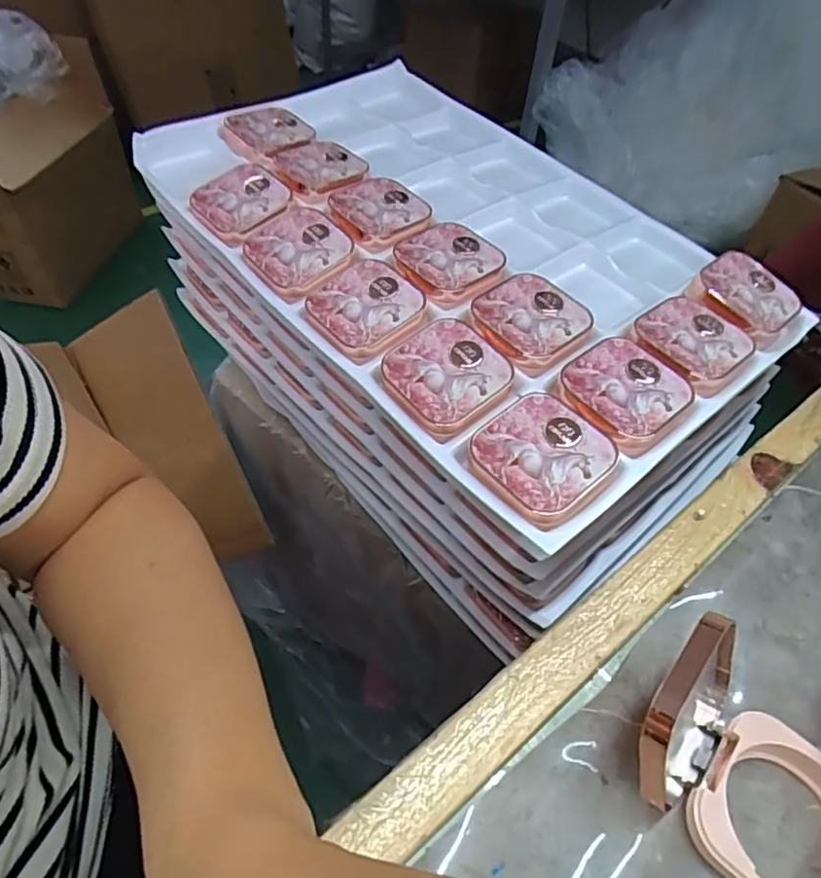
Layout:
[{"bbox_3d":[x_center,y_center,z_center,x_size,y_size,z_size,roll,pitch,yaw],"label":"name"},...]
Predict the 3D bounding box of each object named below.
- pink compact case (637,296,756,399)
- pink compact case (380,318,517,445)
[{"bbox_3d":[0.214,-0.076,0.455,0.080,0.016,0.081,33,54,22],"label":"pink compact case"},{"bbox_3d":[0.026,-0.046,0.421,0.084,0.020,0.076,-33,59,-28],"label":"pink compact case"}]

